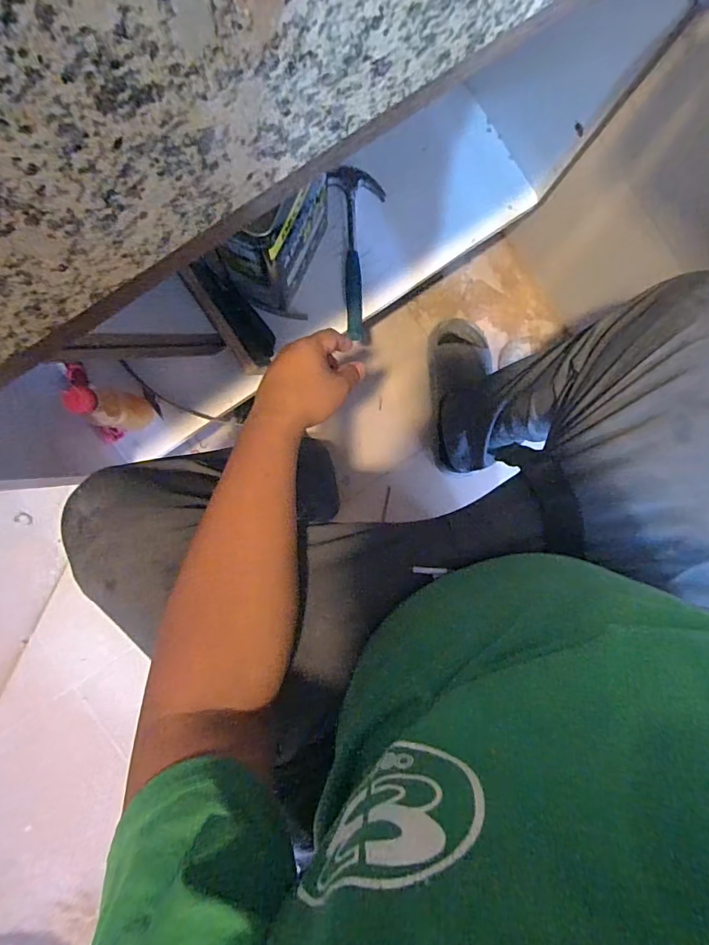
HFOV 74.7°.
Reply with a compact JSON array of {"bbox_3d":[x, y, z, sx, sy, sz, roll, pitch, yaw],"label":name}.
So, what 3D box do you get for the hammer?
[{"bbox_3d":[0.003,-0.326,0.698,0.081,0.022,0.244,-1,96,-3],"label":"hammer"}]

